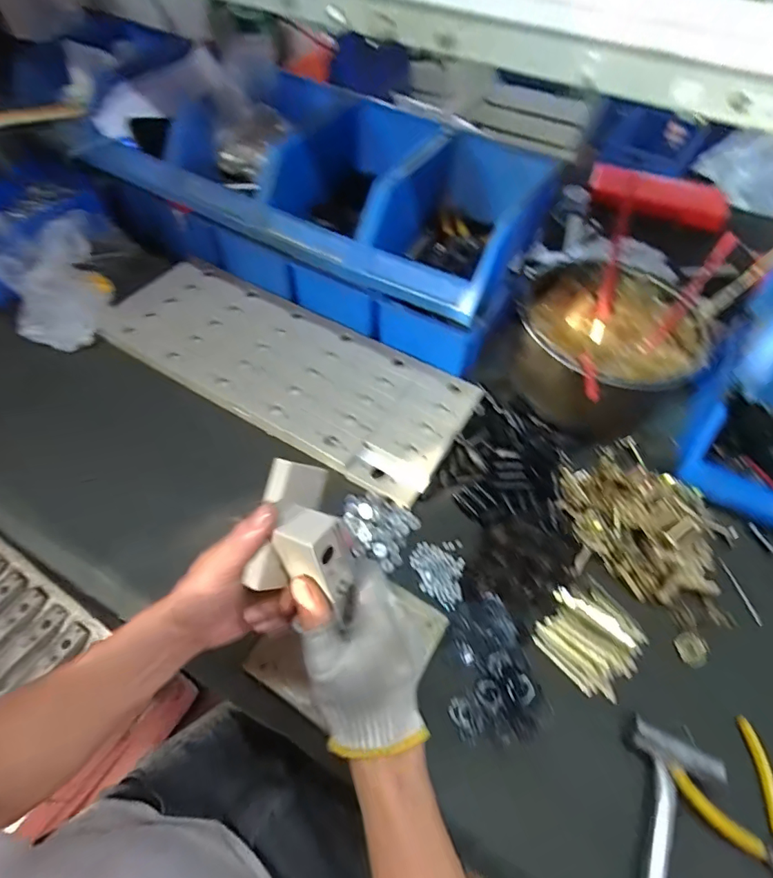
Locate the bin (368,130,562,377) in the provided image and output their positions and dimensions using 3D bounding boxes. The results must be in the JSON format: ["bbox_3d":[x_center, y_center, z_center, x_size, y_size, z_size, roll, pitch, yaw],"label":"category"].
[{"bbox_3d":[0.098,-0.238,0.644,0.151,0.233,0.219,30,60,18],"label":"bin"}]

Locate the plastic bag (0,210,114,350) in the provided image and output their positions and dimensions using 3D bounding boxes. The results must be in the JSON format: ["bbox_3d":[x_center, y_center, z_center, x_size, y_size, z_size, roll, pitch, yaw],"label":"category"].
[{"bbox_3d":[-0.482,-0.238,0.682,0.150,0.155,0.177,-25,60,-17],"label":"plastic bag"}]

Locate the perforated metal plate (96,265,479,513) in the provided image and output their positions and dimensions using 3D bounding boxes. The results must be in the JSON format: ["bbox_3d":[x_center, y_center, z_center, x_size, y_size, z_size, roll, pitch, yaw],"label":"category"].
[{"bbox_3d":[-0.155,-0.108,0.684,0.541,0.026,0.200,27,59,16],"label":"perforated metal plate"}]

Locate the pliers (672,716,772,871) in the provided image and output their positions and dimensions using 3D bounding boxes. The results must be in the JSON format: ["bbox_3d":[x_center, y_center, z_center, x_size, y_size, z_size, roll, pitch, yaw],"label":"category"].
[{"bbox_3d":[0.324,0.331,0.406,0.101,0.028,0.124,-20,58,-14],"label":"pliers"}]

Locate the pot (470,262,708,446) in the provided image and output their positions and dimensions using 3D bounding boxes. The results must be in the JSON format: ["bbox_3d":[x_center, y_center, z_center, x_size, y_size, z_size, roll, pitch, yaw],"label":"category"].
[{"bbox_3d":[0.290,-0.115,0.660,0.240,0.135,0.233,-32,62,-21],"label":"pot"}]

